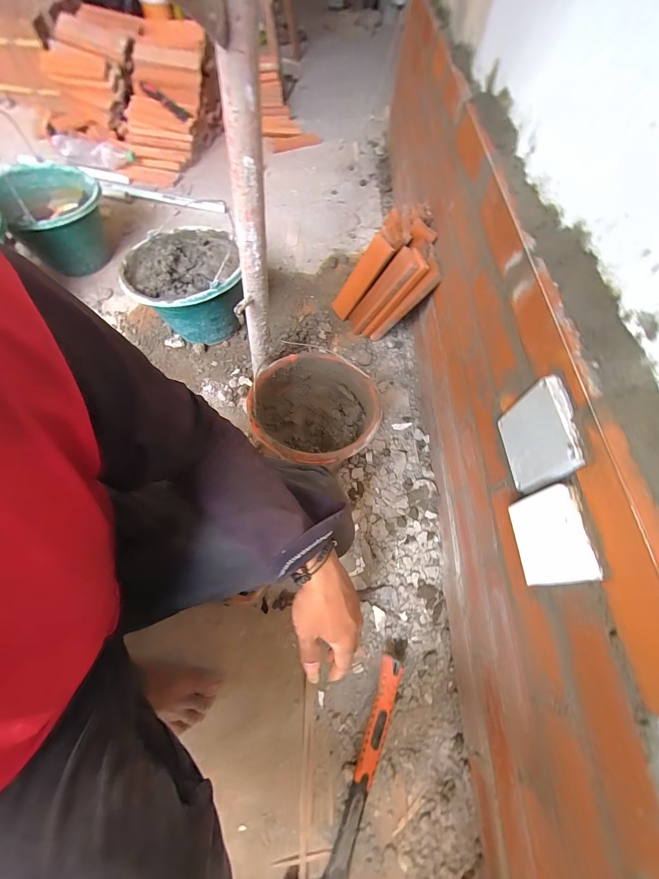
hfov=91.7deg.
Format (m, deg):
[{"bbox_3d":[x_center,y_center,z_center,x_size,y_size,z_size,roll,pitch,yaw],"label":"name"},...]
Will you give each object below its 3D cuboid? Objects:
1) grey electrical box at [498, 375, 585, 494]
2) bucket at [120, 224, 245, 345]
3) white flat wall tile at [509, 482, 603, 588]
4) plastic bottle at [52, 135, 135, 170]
[{"bbox_3d":[0.243,-0.002,0.375,0.017,0.098,0.106,4,63,-2],"label":"grey electrical box"},{"bbox_3d":[-0.328,-0.354,0.777,0.238,0.183,0.255,2,63,-3],"label":"bucket"},{"bbox_3d":[0.231,0.103,0.336,0.019,0.083,0.087,1,63,-4],"label":"white flat wall tile"},{"bbox_3d":[-0.837,-1.007,1.130,0.271,0.078,0.081,6,63,-1],"label":"plastic bottle"}]

